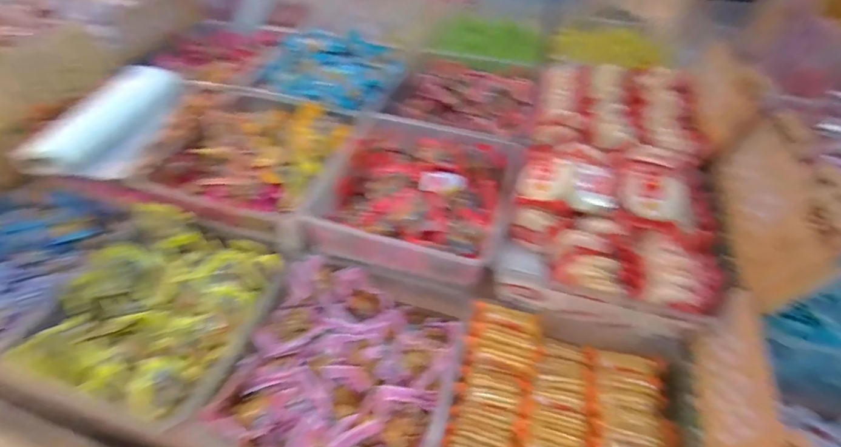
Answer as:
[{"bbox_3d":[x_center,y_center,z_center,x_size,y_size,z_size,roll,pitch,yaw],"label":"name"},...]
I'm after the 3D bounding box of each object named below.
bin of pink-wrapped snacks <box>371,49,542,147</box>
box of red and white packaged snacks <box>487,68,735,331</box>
[{"bbox_3d":[0.090,-0.266,0.913,0.317,0.085,0.227,22,50,19],"label":"bin of pink-wrapped snacks"},{"bbox_3d":[0.323,-0.097,0.759,0.279,0.146,0.561,13,47,12],"label":"box of red and white packaged snacks"}]

